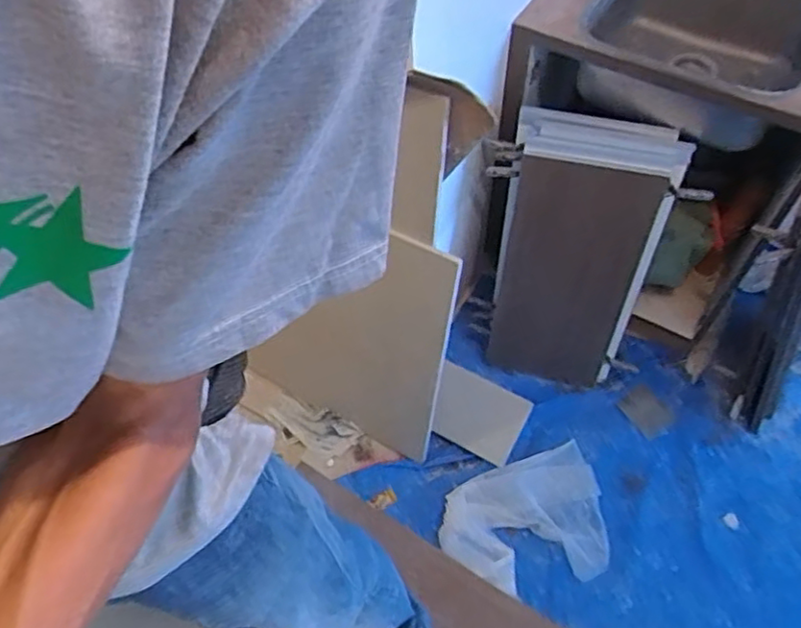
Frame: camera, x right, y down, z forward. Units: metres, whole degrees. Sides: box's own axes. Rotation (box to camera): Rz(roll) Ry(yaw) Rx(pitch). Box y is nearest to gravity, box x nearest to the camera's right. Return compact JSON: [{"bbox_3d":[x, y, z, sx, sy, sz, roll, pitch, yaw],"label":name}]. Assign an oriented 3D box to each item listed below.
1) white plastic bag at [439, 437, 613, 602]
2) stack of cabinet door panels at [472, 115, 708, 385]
[{"bbox_3d":[0.330,0.543,1.672,0.434,0.060,0.315,-18,58,-10],"label":"white plastic bag"},{"bbox_3d":[0.422,-0.116,1.643,0.407,0.742,0.138,12,43,10],"label":"stack of cabinet door panels"}]

